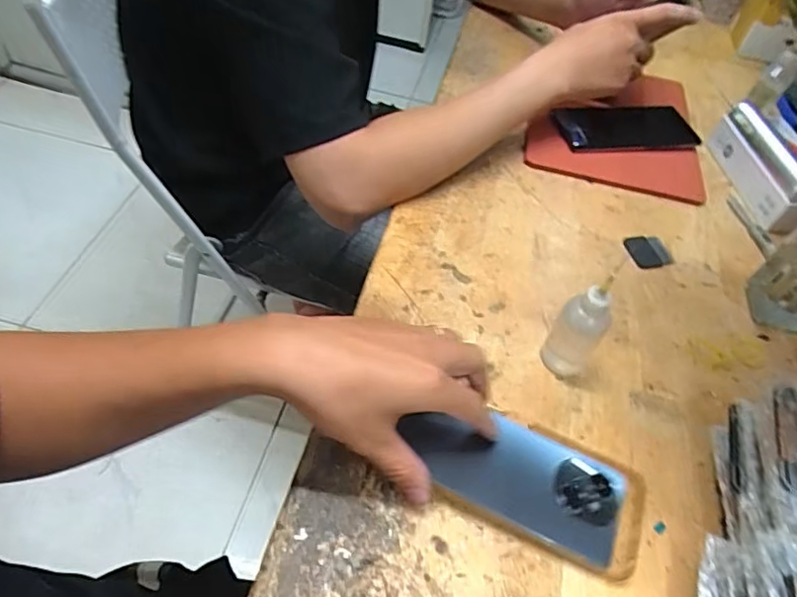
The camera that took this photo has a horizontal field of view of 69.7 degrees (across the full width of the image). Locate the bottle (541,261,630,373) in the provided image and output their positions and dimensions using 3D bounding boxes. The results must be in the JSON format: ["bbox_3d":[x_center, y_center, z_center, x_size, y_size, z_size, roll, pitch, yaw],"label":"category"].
[{"bbox_3d":[0.141,0.014,0.436,0.036,0.110,0.034,27,53,14],"label":"bottle"}]

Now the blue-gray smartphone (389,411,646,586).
[{"bbox_3d":[0.086,0.125,0.396,0.165,0.013,0.082,20,52,3],"label":"blue-gray smartphone"}]

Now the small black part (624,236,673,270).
[{"bbox_3d":[0.249,-0.047,0.572,0.044,0.008,0.039,-6,53,-13],"label":"small black part"}]

